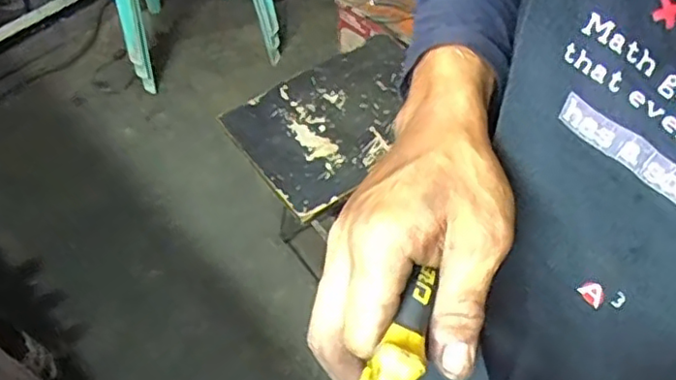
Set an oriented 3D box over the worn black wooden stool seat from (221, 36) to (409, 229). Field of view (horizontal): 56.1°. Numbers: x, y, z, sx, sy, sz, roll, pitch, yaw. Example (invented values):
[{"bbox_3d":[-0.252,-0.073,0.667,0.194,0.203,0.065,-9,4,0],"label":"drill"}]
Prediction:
[{"bbox_3d":[0.012,-0.131,1.121,0.369,0.025,0.274,-30,57,-18],"label":"worn black wooden stool seat"}]

